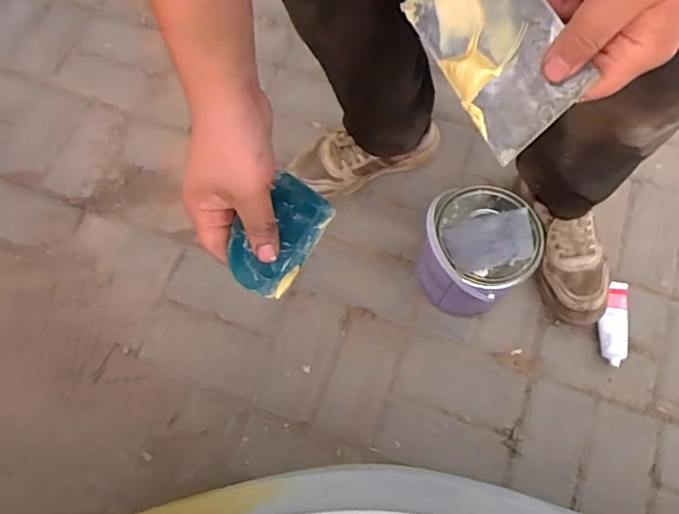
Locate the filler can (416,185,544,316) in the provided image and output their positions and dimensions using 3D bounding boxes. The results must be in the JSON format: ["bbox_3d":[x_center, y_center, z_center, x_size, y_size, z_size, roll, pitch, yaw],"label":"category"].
[{"bbox_3d":[0.205,-0.005,0.829,0.153,0.169,0.151,0,71,-1],"label":"filler can"}]

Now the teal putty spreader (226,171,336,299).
[{"bbox_3d":[-0.048,-0.018,0.429,0.058,0.006,0.099,40,64,-12],"label":"teal putty spreader"}]

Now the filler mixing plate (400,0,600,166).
[{"bbox_3d":[0.101,-0.139,0.354,0.073,0.006,0.135,-35,74,26],"label":"filler mixing plate"}]

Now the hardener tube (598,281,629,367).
[{"bbox_3d":[0.444,0.103,0.879,0.045,0.020,0.145,20,58,7],"label":"hardener tube"}]

